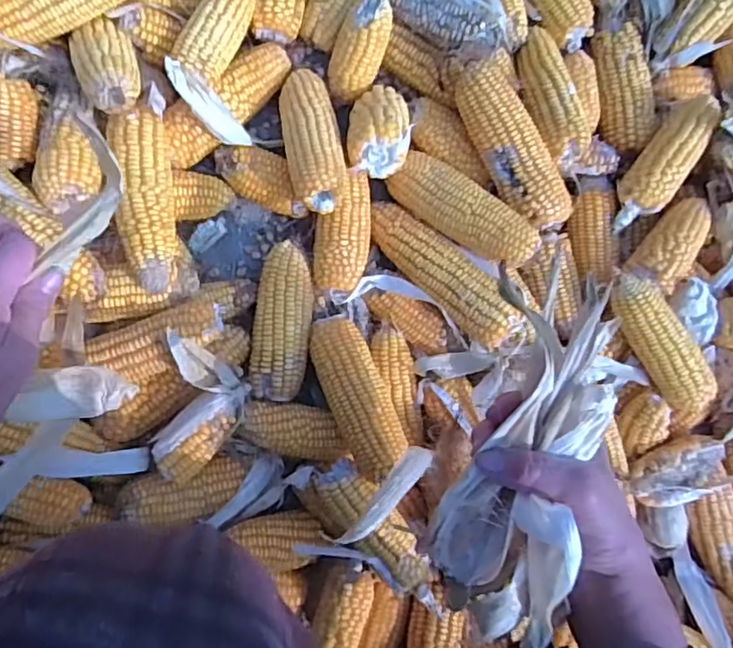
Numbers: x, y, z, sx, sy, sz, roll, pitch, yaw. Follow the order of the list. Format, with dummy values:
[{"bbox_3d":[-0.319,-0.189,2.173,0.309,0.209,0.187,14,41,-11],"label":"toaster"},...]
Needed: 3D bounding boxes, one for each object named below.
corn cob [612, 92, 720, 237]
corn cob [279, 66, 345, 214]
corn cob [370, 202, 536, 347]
[{"bbox_3d":[0.285,-0.152,0.576,0.048,0.041,0.149,37,84,-5],"label":"corn cob"},{"bbox_3d":[-0.048,-0.167,0.533,0.051,0.041,0.139,-8,68,-8],"label":"corn cob"},{"bbox_3d":[0.069,-0.044,0.545,0.045,0.040,0.180,-43,72,-7],"label":"corn cob"}]

